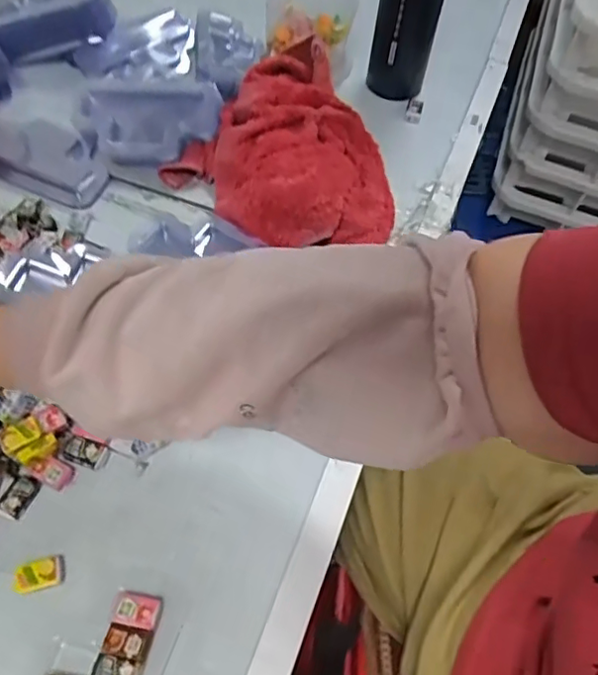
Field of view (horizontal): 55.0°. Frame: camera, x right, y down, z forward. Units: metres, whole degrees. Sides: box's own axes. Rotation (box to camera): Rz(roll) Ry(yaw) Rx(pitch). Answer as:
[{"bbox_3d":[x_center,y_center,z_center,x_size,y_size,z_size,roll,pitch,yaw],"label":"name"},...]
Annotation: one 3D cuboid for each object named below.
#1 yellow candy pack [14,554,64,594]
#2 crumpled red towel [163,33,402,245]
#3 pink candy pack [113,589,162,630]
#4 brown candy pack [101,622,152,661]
[{"bbox_3d":[-0.162,0.149,0.361,0.027,0.012,0.019,-11,58,-11],"label":"yellow candy pack"},{"bbox_3d":[0.008,-0.168,0.538,0.222,0.058,0.201,40,63,21],"label":"crumpled red towel"},{"bbox_3d":[-0.099,0.166,0.351,0.027,0.006,0.019,12,56,4],"label":"pink candy pack"},{"bbox_3d":[-0.101,0.180,0.340,0.027,0.004,0.017,11,56,3],"label":"brown candy pack"}]

